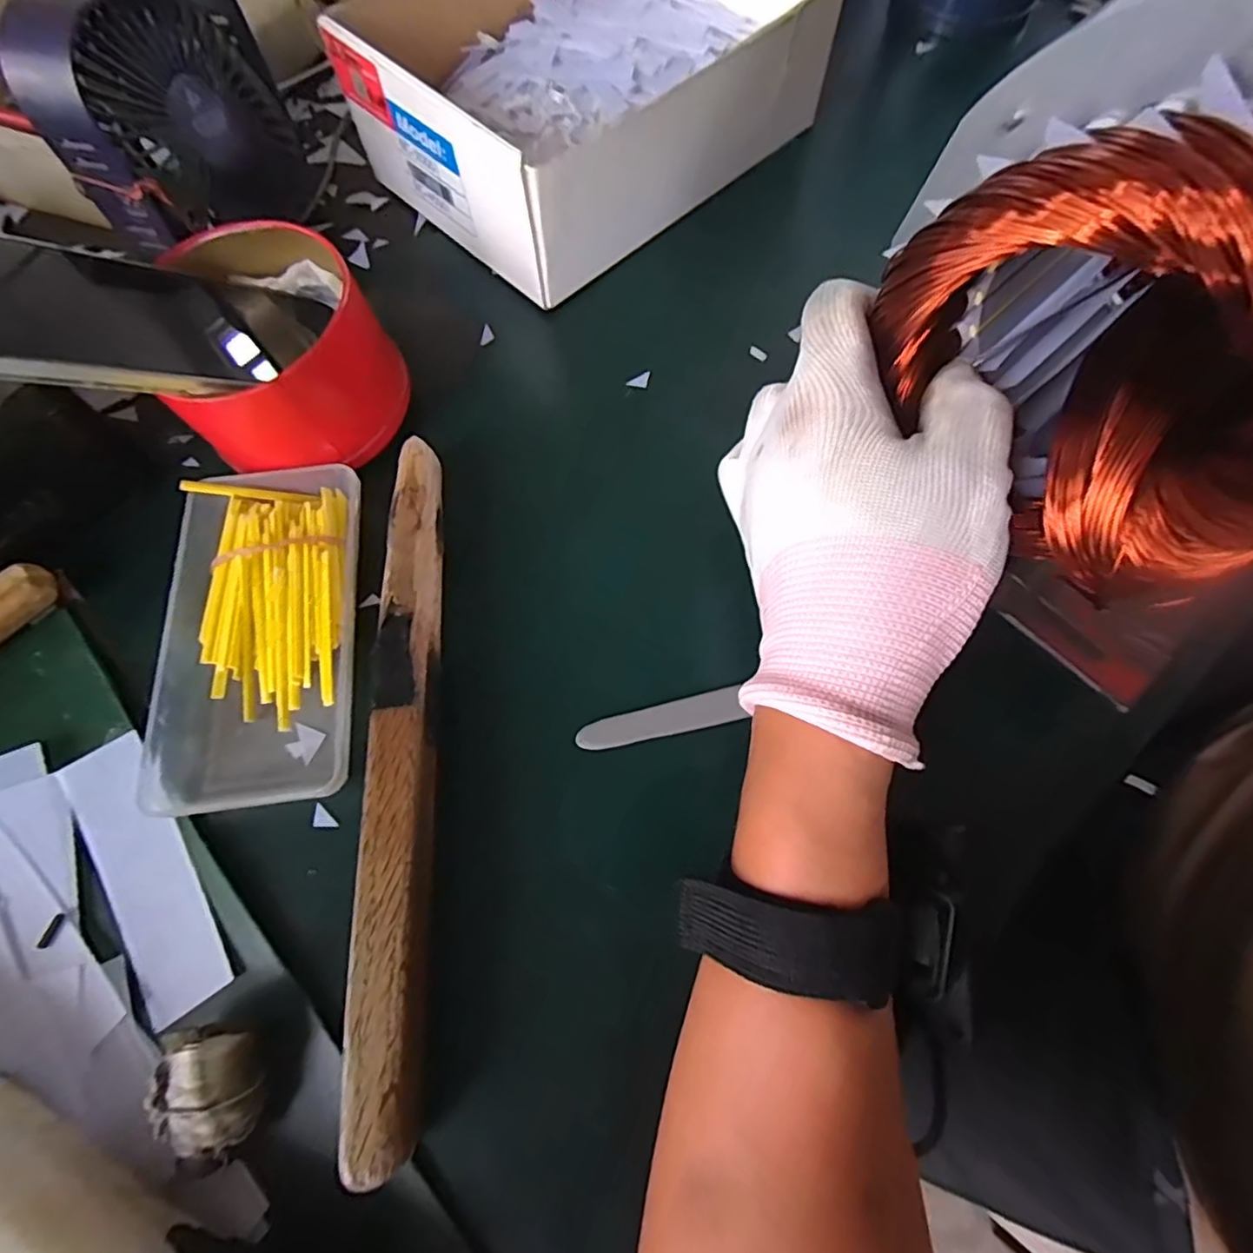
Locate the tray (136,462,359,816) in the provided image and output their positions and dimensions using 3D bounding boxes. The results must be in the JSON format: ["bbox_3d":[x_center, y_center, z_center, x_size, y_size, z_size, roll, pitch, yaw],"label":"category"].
[{"bbox_3d":[-0.161,-0.001,0.266,0.084,0.018,0.152,-6,69,-2],"label":"tray"}]

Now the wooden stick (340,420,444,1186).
[{"bbox_3d":[-0.088,0.046,0.246,0.025,0.028,0.267,-3,69,-1],"label":"wooden stick"}]

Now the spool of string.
[{"bbox_3d":[-0.139,0.156,0.205,0.029,0.025,0.041,-3,69,-1],"label":"spool of string"}]

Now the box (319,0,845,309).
[{"bbox_3d":[-0.020,-0.326,0.360,0.195,0.075,0.242,43,75,15],"label":"box"}]

